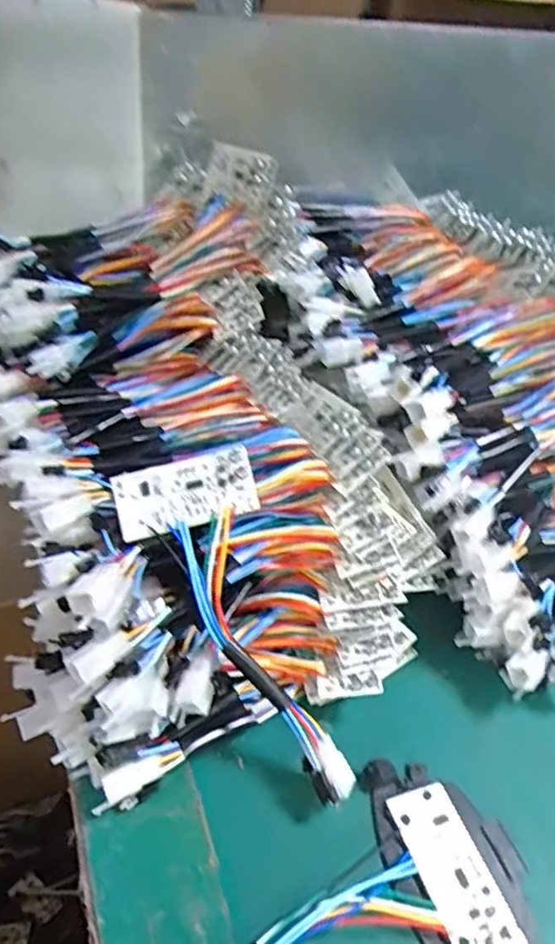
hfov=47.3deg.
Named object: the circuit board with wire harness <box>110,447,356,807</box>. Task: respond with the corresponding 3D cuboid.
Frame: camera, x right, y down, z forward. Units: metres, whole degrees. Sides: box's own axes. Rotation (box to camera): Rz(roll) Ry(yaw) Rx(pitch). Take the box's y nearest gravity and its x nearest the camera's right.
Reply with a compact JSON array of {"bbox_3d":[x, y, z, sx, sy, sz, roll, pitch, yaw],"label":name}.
[{"bbox_3d":[-0.028,0.091,0.366,0.080,0.021,0.203,-19,81,2],"label":"circuit board with wire harness"}]

